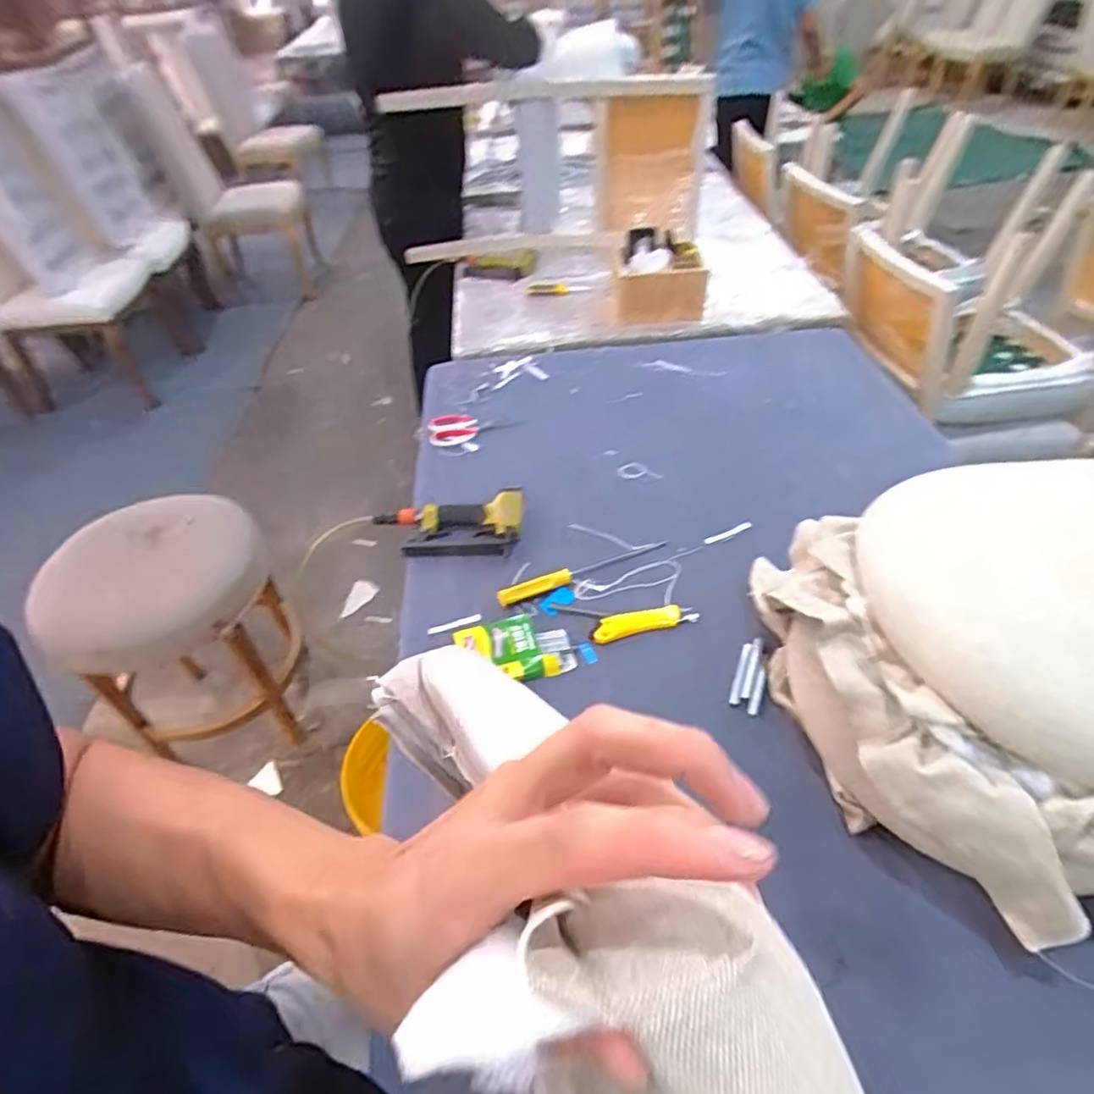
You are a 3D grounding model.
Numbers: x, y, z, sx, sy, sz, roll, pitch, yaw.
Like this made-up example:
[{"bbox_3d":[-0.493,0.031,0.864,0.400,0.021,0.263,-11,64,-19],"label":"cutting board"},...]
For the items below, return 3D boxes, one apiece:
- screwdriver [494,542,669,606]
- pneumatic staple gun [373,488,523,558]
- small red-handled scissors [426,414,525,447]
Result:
[{"bbox_3d":[0.058,0.032,0.997,0.286,0.025,0.032,-19,46,-14],"label":"screwdriver"},{"bbox_3d":[-0.165,-0.040,1.075,0.252,0.047,0.122,1,44,6],"label":"pneumatic staple gun"},{"bbox_3d":[-0.147,-0.247,1.319,0.187,0.012,0.082,-11,58,-9],"label":"small red-handled scissors"}]

